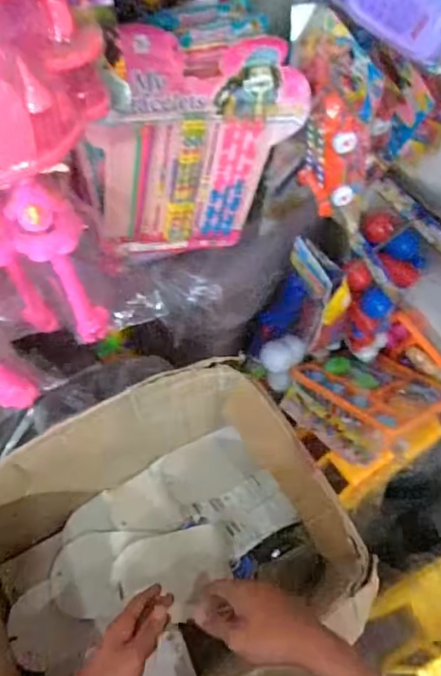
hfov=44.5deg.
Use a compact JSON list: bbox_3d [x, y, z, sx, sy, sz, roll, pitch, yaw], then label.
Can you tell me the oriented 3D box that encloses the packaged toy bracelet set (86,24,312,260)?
[{"bbox_3d":[-0.033,-0.240,0.732,0.270,0.349,0.033,-13,64,-8],"label":"packaged toy bracelet set"}]

